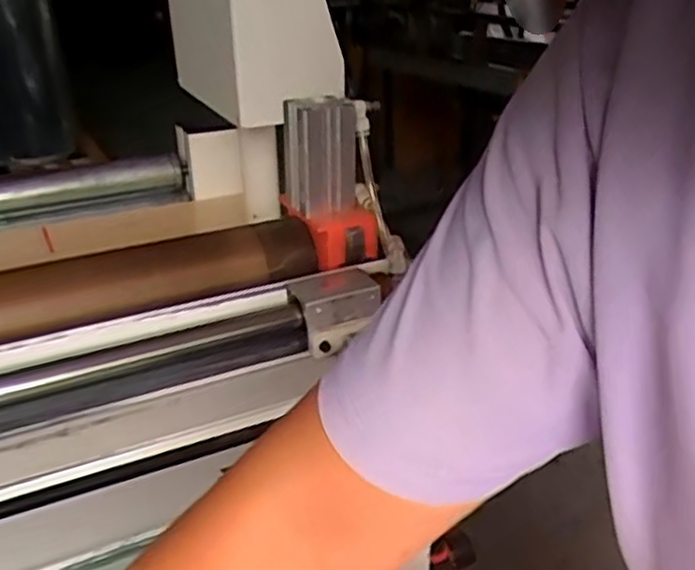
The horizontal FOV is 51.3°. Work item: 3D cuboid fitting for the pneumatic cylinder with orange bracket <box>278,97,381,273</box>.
[{"bbox_3d":[-0.017,-0.102,0.693,0.068,0.146,0.094,-14,28,-21],"label":"pneumatic cylinder with orange bracket"}]

